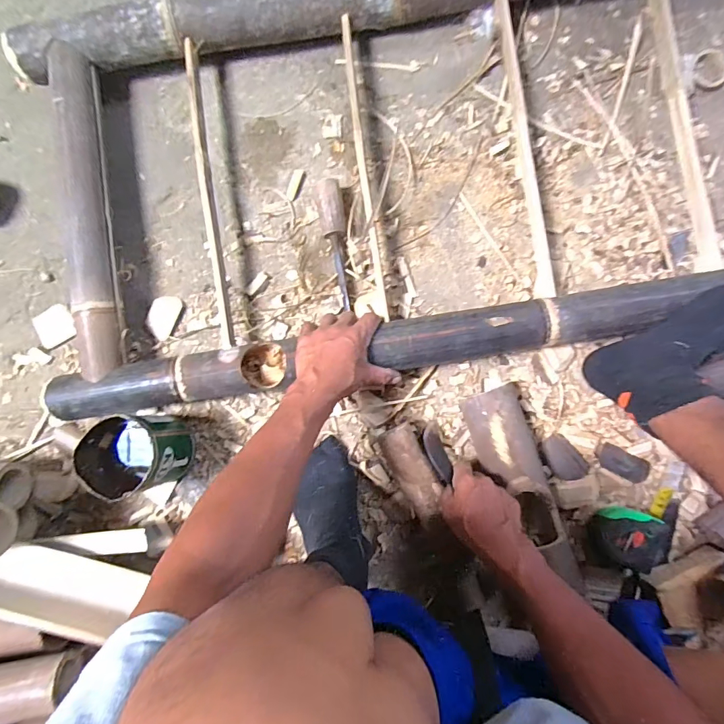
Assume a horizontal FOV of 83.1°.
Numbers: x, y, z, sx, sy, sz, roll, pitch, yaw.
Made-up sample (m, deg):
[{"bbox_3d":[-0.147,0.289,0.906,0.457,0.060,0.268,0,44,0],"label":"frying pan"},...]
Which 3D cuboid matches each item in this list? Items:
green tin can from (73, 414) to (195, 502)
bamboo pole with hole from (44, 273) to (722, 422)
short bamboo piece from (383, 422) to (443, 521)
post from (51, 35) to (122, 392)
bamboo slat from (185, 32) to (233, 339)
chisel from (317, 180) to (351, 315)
[{"bbox_3d":[-0.298,0.123,0.562,0.104,0.131,0.101,0,87,2],"label":"green tin can"},{"bbox_3d":[0.303,-0.061,0.540,1.263,0.081,0.067,-9,88,2],"label":"bamboo pole with hole"},{"bbox_3d":[0.074,0.152,0.579,0.049,0.054,0.130,-27,86,0],"label":"short bamboo piece"},{"bbox_3d":[-0.391,-0.211,0.573,0.052,0.042,0.470,-7,87,2],"label":"post"},{"bbox_3d":[-0.220,-0.241,0.583,0.015,0.018,0.436,-8,87,2],"label":"bamboo slat"},{"bbox_3d":[-0.037,-0.174,0.609,0.033,0.036,0.187,-9,86,2],"label":"chisel"}]

